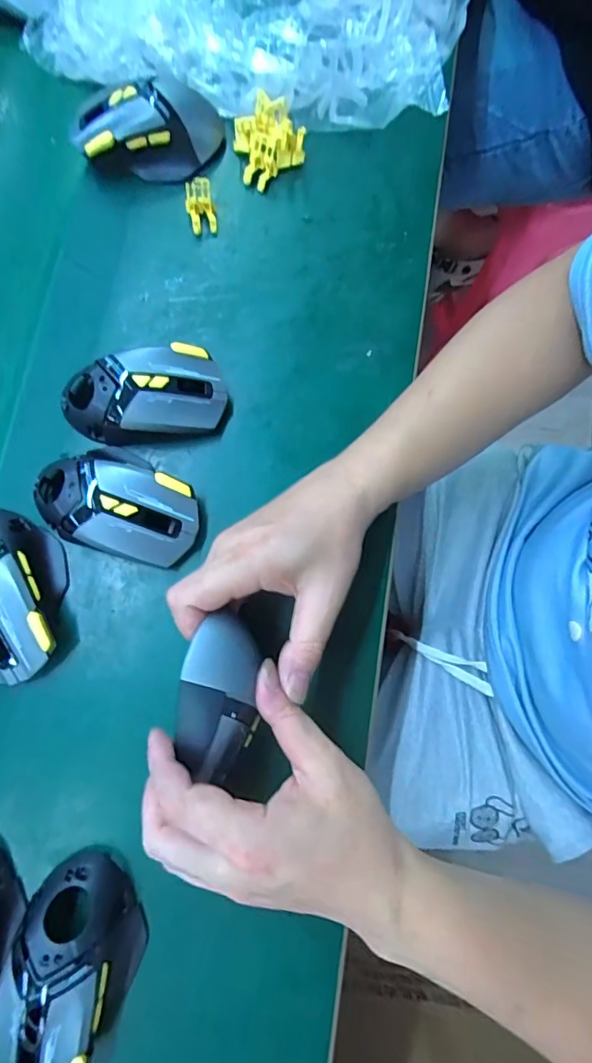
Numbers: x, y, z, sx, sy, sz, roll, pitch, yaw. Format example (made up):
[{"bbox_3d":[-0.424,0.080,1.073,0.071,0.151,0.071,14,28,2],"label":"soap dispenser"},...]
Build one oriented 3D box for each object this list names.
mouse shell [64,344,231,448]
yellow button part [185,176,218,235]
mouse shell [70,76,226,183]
[{"bbox_3d":[-0.113,-0.104,0.350,0.119,0.041,0.078,-14,78,-2],"label":"mouse shell"},{"bbox_3d":[-0.077,-0.262,0.386,0.021,0.026,0.029,-14,80,-3],"label":"yellow button part"},{"bbox_3d":[-0.119,-0.325,0.389,0.123,0.039,0.061,-14,80,-3],"label":"mouse shell"}]

